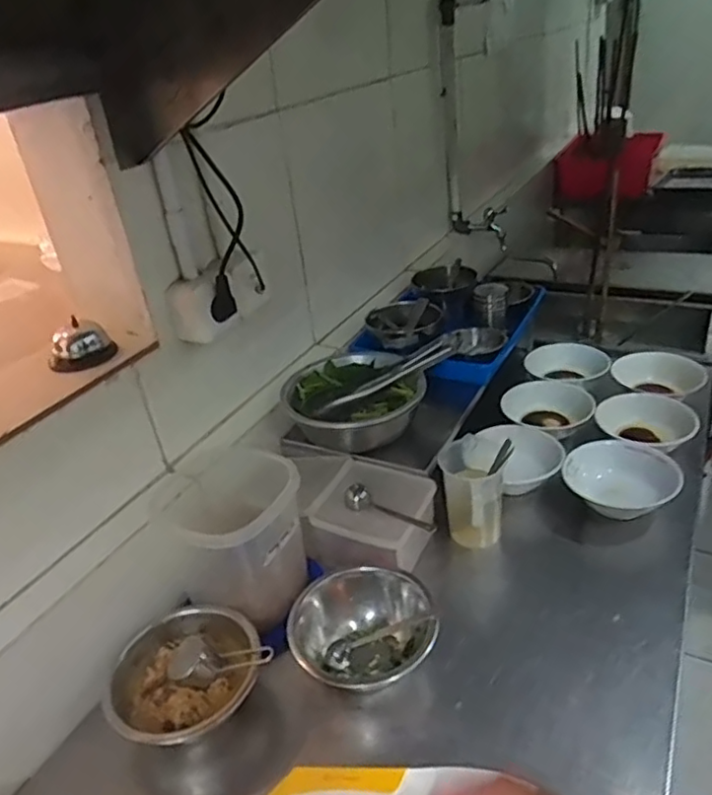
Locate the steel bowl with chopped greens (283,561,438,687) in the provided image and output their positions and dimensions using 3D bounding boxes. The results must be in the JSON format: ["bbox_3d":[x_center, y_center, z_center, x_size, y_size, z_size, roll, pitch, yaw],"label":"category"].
[{"bbox_3d":[0.008,0.265,0.728,0.158,0.101,0.130,-9,30,-3],"label":"steel bowl with chopped greens"}]

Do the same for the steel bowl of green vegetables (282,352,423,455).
[{"bbox_3d":[-0.004,0.012,0.974,0.203,0.080,0.198,-5,30,3],"label":"steel bowl of green vegetables"}]

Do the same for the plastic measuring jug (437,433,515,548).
[{"bbox_3d":[0.155,0.137,0.877,0.093,0.152,0.091,14,36,31],"label":"plastic measuring jug"}]

